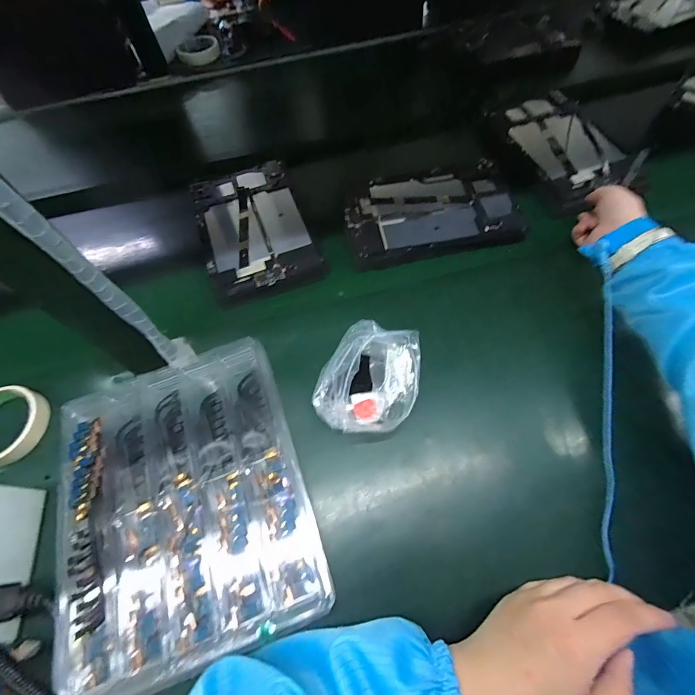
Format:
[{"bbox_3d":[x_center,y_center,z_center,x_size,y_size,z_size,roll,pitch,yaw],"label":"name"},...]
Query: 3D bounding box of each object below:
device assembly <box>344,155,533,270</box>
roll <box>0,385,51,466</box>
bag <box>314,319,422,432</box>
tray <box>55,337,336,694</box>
[{"bbox_3d":[0.118,-0.200,0.512,0.235,0.014,0.166,-10,62,-2],"label":"device assembly"},{"bbox_3d":[-0.389,0.089,0.400,0.085,0.025,0.087,-1,62,3],"label":"roll"},{"bbox_3d":[0.023,0.033,0.375,0.099,0.082,0.117,10,63,9],"label":"bag"},{"bbox_3d":[-0.162,0.139,0.355,0.229,0.030,0.290,-20,63,-7],"label":"tray"}]

